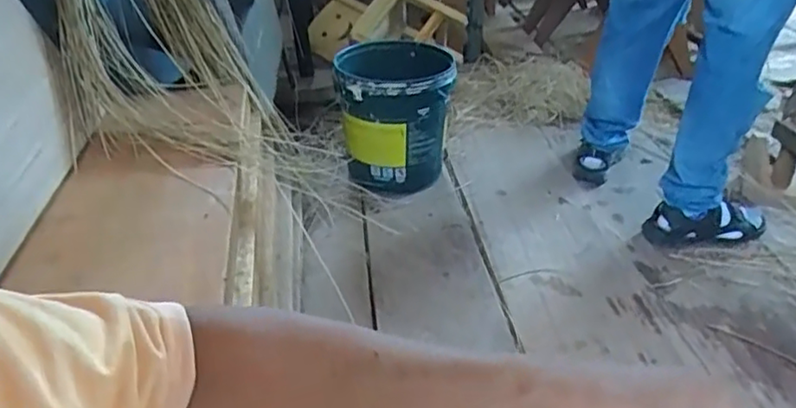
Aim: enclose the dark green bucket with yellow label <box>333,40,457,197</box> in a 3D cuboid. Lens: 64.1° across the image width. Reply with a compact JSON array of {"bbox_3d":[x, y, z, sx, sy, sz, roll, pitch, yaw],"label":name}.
[{"bbox_3d":[-0.004,-0.218,1.688,0.291,0.344,0.283,-5,32,-8],"label":"dark green bucket with yellow label"}]

